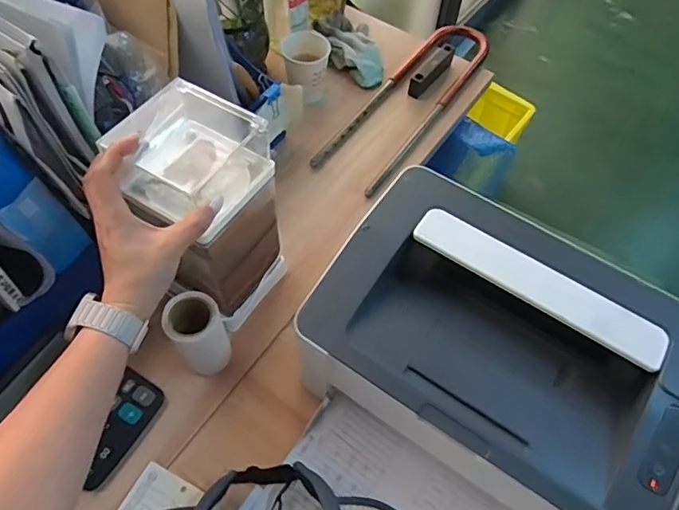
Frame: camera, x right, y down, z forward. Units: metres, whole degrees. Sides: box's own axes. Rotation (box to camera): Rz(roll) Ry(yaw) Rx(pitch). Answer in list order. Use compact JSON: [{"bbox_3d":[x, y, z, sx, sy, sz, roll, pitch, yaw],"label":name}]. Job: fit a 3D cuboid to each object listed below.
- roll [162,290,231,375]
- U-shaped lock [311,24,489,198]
[{"bbox_3d":[-0.151,0.087,0.554,0.053,0.113,0.054,1,59,-2],"label":"roll"},{"bbox_3d":[0.111,-0.251,0.811,0.111,0.032,0.388,32,63,16],"label":"U-shaped lock"}]

